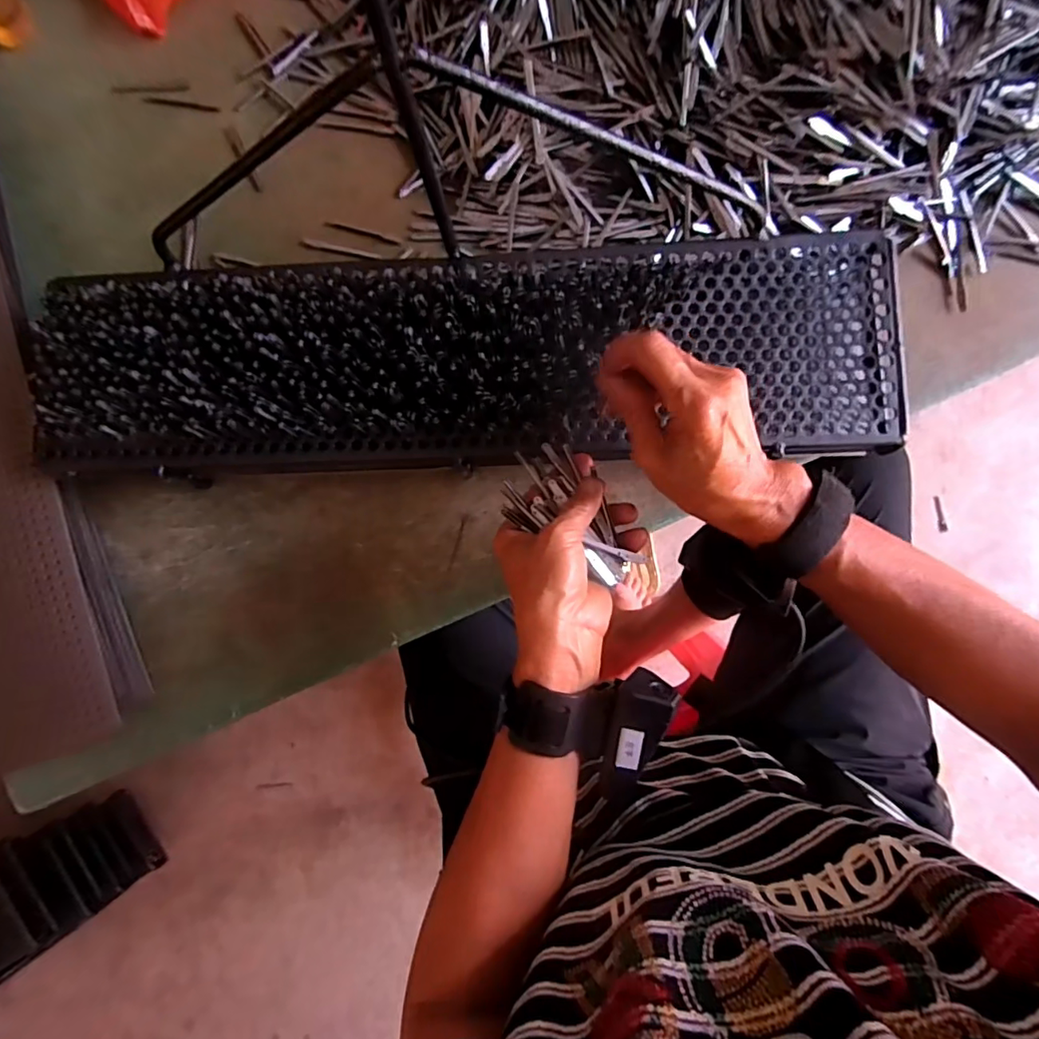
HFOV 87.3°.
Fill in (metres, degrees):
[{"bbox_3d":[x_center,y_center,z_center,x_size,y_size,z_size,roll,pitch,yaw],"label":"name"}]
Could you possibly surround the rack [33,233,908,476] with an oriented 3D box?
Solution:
[{"bbox_3d":[-0.044,-0.111,0.380,0.590,0.039,0.149,-3,88,2],"label":"rack"}]

